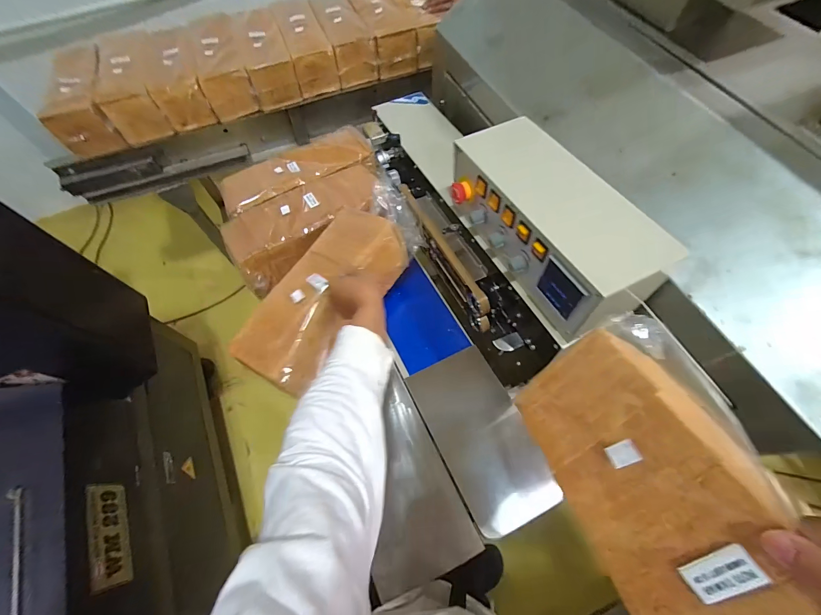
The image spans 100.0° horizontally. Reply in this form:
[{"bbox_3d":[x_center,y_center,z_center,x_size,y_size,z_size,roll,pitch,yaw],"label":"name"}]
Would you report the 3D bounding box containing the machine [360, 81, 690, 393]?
[{"bbox_3d":[0.107,-0.236,0.690,0.222,0.271,0.698,-24,64,-10],"label":"machine"}]

